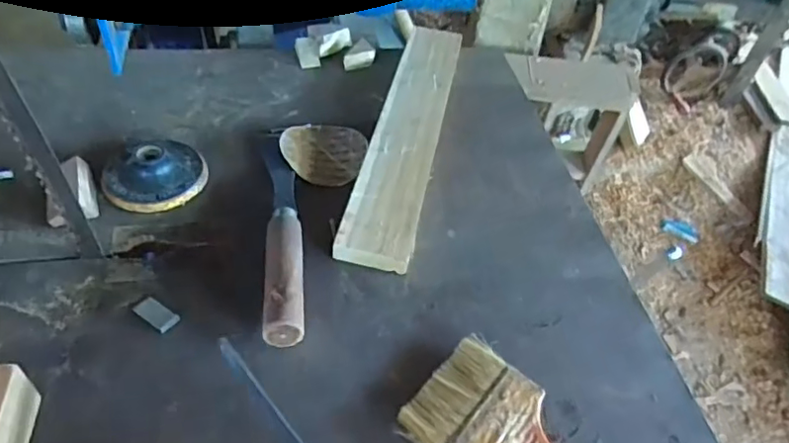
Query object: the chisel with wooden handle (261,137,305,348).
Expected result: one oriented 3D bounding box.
[{"bbox_3d":[-0.100,-0.002,0.508,0.031,0.032,0.249,-3,48,-10],"label":"chisel with wooden handle"}]

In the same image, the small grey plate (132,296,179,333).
[{"bbox_3d":[-0.186,0.072,0.447,0.037,0.004,0.017,31,51,20],"label":"small grey plate"}]

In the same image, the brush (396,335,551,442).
[{"bbox_3d":[0.099,0.163,0.391,0.185,0.013,0.091,34,52,22],"label":"brush"}]

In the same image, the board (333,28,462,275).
[{"bbox_3d":[0.017,-0.104,0.622,0.065,0.029,0.393,12,47,4],"label":"board"}]

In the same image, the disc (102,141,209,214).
[{"bbox_3d":[-0.225,-0.049,0.533,0.085,0.028,0.089,4,47,-4],"label":"disc"}]

